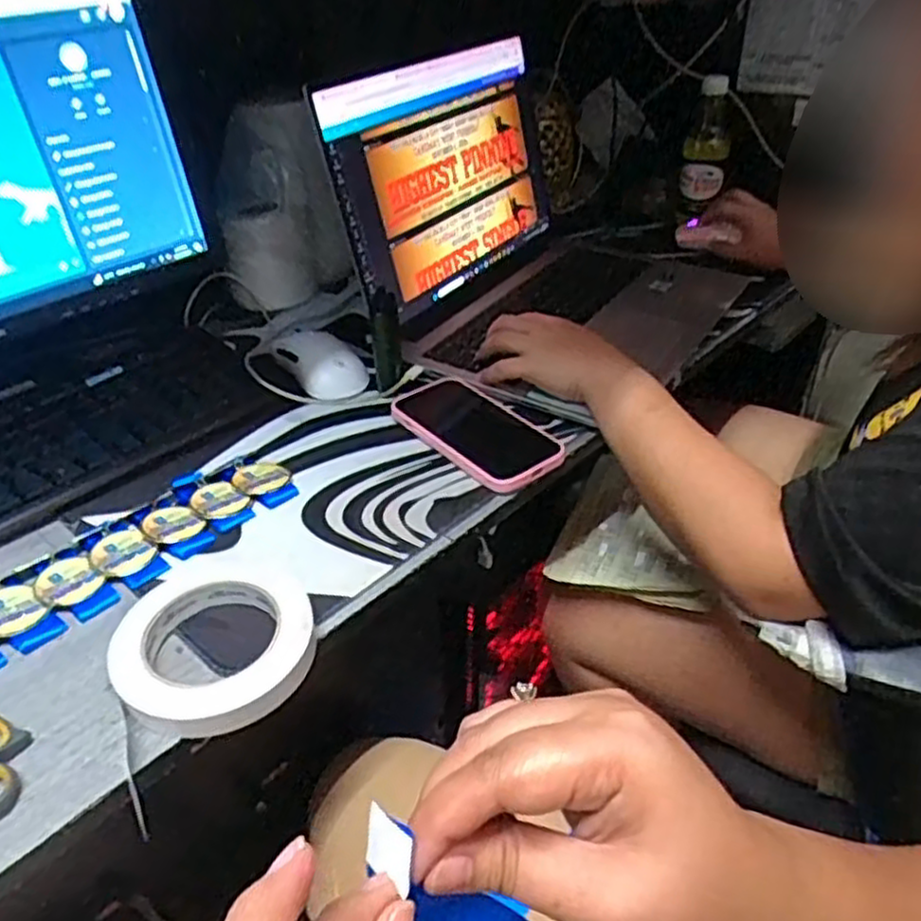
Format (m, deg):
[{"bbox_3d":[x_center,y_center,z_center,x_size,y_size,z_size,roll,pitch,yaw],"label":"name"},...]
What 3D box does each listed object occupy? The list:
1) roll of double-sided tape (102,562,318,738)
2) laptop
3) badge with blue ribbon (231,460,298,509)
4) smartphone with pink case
[{"bbox_3d":[-0.147,0.102,0.455,0.117,0.022,0.127,0,38,0],"label":"roll of double-sided tape"},{"bbox_3d":[0.094,-0.250,0.769,0.318,0.238,0.382,24,43,27],"label":"laptop"},{"bbox_3d":[-0.149,0.016,0.586,0.053,0.004,0.038,24,44,28],"label":"badge with blue ribbon"},{"bbox_3d":[0.013,-0.027,0.634,0.084,0.014,0.158,-28,44,-30],"label":"smartphone with pink case"}]

